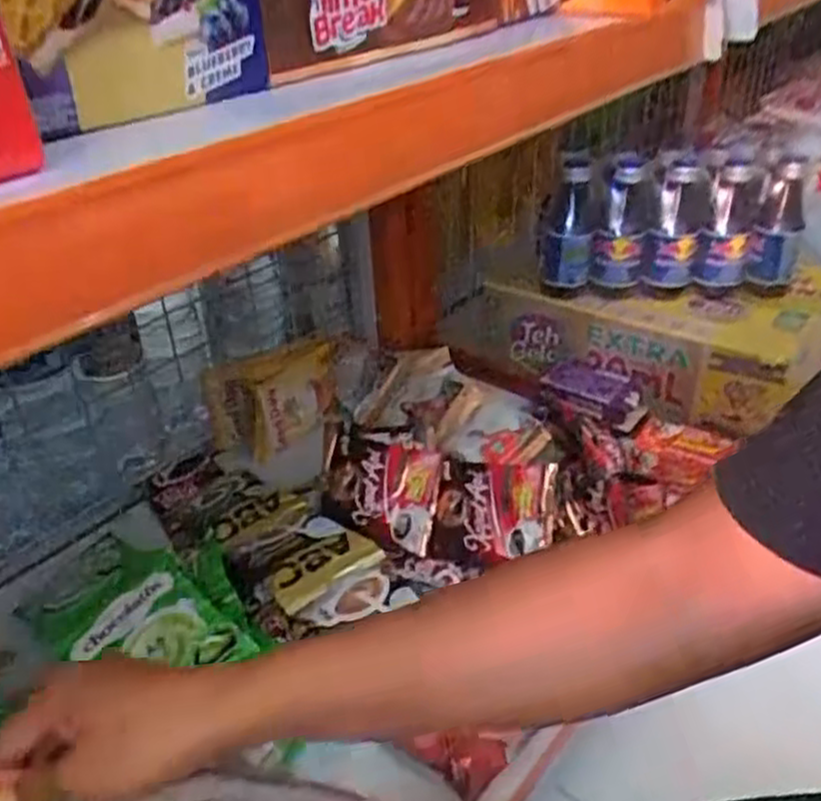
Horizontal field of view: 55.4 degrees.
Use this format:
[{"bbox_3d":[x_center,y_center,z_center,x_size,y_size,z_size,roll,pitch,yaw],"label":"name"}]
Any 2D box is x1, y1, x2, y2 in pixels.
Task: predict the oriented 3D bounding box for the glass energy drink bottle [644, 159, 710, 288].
[{"bbox_3d":[0.275,-0.177,0.792,0.055,0.116,0.049,9,36,16],"label":"glass energy drink bottle"}]

